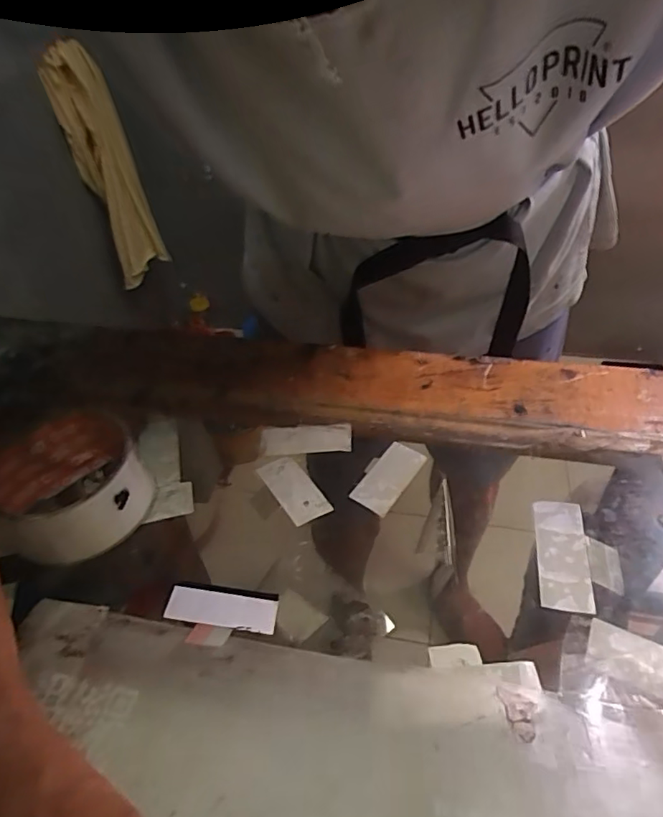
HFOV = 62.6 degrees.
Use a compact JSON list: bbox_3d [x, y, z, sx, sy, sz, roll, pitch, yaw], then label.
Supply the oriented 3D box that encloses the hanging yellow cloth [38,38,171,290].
[{"bbox_3d":[-0.567,-0.597,1.376,0.091,0.529,0.169,21,49,26],"label":"hanging yellow cloth"}]

